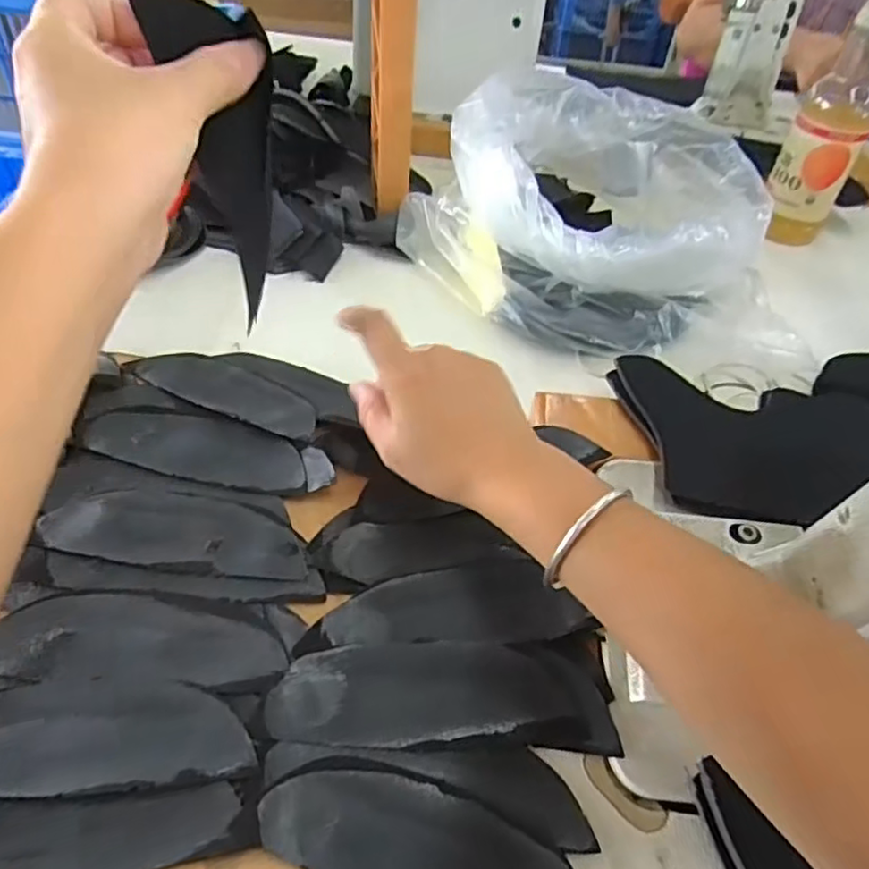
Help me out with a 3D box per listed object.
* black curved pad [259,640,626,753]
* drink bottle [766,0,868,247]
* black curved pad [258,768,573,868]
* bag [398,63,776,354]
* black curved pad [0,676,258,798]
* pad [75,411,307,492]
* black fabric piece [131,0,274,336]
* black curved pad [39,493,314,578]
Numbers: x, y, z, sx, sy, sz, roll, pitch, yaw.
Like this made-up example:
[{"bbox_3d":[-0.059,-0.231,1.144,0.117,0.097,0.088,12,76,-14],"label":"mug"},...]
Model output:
[{"bbox_3d":[0.005,0.121,0.302,0.155,0.009,0.046,4,48,-2],"label":"black curved pad"},{"bbox_3d":[0.358,-0.278,0.580,0.062,0.208,0.076,27,51,18],"label":"drink bottle"},{"bbox_3d":[-0.002,0.169,0.264,0.136,0.006,0.044,12,48,5],"label":"black curved pad"},{"bbox_3d":[0.128,-0.181,0.526,0.227,0.117,0.236,-31,58,-29],"label":"bag"},{"bbox_3d":[-0.145,0.128,0.281,0.125,0.004,0.046,-2,48,-8],"label":"black curved pad"},{"bbox_3d":[-0.143,0.007,0.388,0.136,0.005,0.043,12,48,5],"label":"pad"},{"bbox_3d":[-0.086,-0.118,0.289,0.040,0.135,0.019,-26,37,-26],"label":"black fabric piece"},{"bbox_3d":[-0.138,0.052,0.352,0.138,0.004,0.047,6,48,-1],"label":"black curved pad"}]

